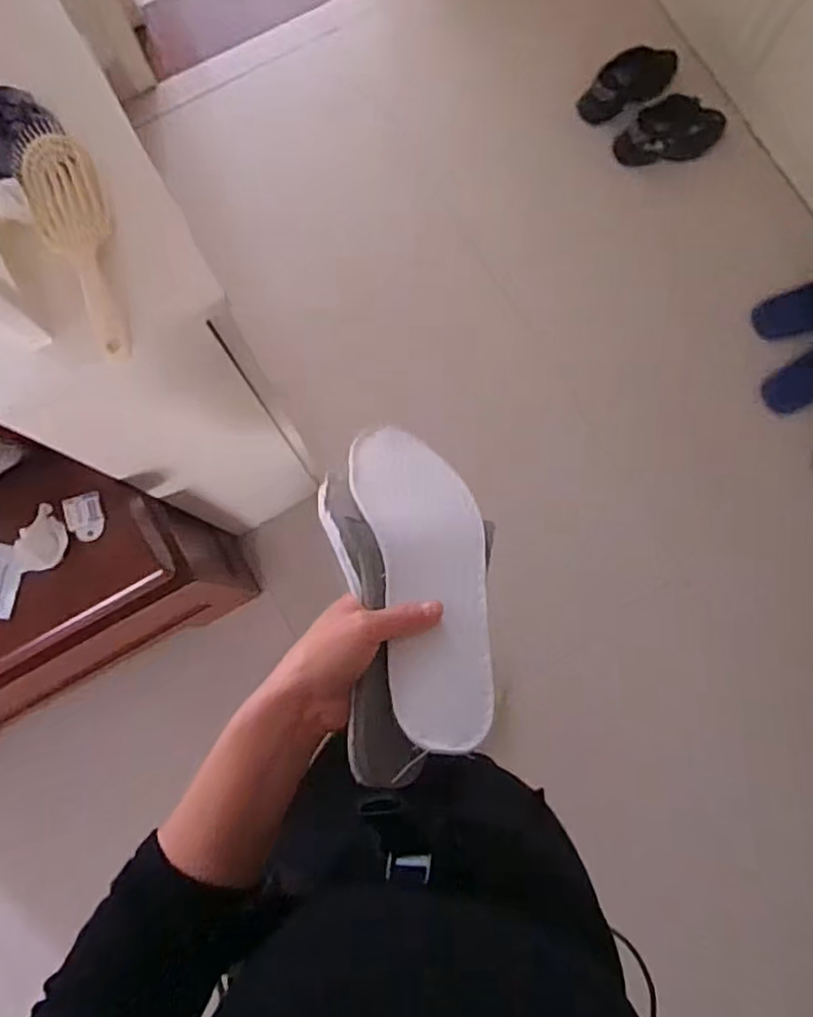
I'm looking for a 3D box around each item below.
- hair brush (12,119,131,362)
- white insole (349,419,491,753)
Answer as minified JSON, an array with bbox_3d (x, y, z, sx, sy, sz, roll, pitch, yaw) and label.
[{"bbox_3d":[-0.312,-0.254,0.603,0.065,0.035,0.241,-17,81,-3],"label":"hair brush"},{"bbox_3d":[0.015,0.036,0.456,0.084,0.030,0.255,-7,58,-10],"label":"white insole"}]

